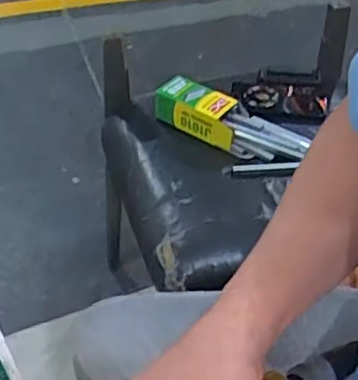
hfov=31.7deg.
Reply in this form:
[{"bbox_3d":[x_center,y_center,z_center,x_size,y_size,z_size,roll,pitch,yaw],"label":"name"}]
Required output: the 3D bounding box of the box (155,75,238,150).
[{"bbox_3d":[0.035,-0.126,1.006,0.146,0.059,0.062,26,47,26],"label":"box"}]

